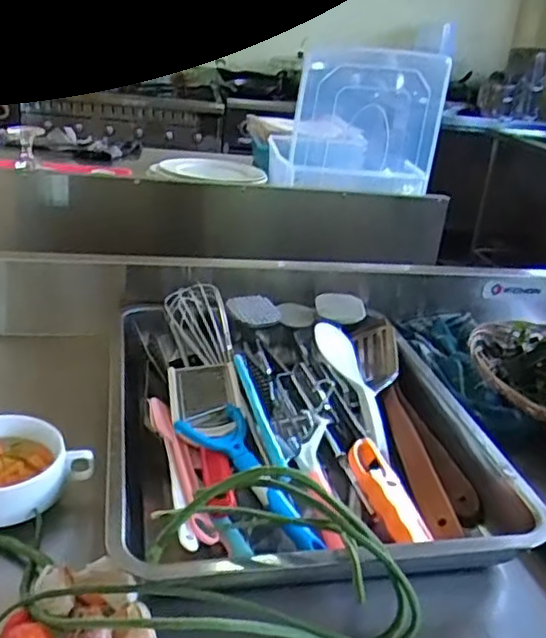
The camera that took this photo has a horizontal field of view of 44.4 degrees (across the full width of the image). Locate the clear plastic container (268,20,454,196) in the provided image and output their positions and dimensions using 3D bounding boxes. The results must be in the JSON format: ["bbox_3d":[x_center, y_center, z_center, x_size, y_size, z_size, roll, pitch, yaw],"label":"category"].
[{"bbox_3d":[0.158,-0.422,1.399,0.284,0.248,0.362,4,24,-7],"label":"clear plastic container"}]

